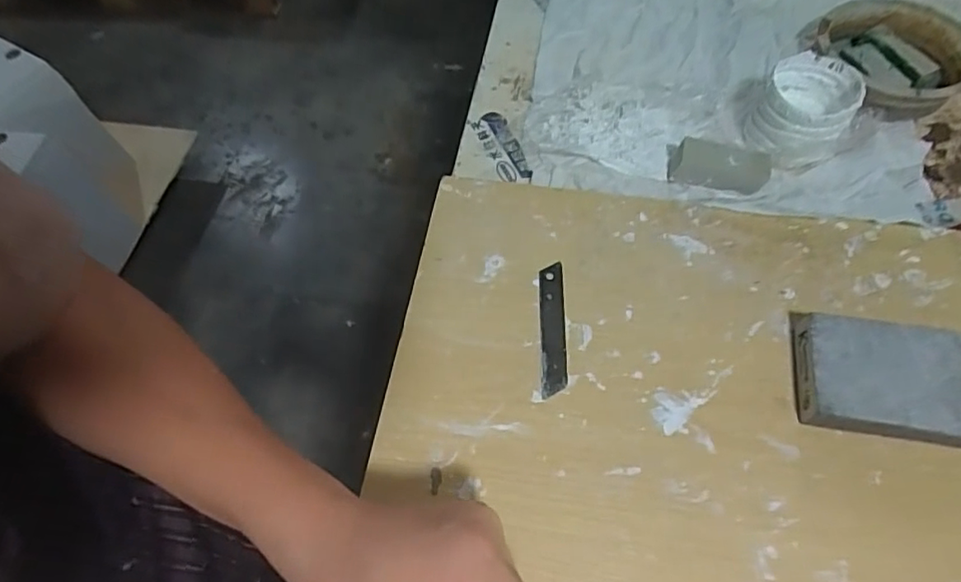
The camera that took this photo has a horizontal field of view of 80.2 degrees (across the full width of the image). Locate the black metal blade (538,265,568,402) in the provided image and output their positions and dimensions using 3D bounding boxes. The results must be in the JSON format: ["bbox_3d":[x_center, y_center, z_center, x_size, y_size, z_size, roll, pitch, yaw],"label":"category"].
[{"bbox_3d":[0.050,0.024,0.395,0.018,0.004,0.099,1,62,3],"label":"black metal blade"}]

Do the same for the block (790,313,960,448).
[{"bbox_3d":[0.253,0.055,0.354,0.101,0.026,0.070,9,63,7],"label":"block"}]

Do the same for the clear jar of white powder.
[{"bbox_3d":[0.253,-0.142,0.453,0.073,0.049,0.085,30,67,17],"label":"clear jar of white powder"}]

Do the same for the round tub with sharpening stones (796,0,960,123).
[{"bbox_3d":[0.352,-0.201,0.494,0.122,0.038,0.126,-1,62,2],"label":"round tub with sharpening stones"}]

